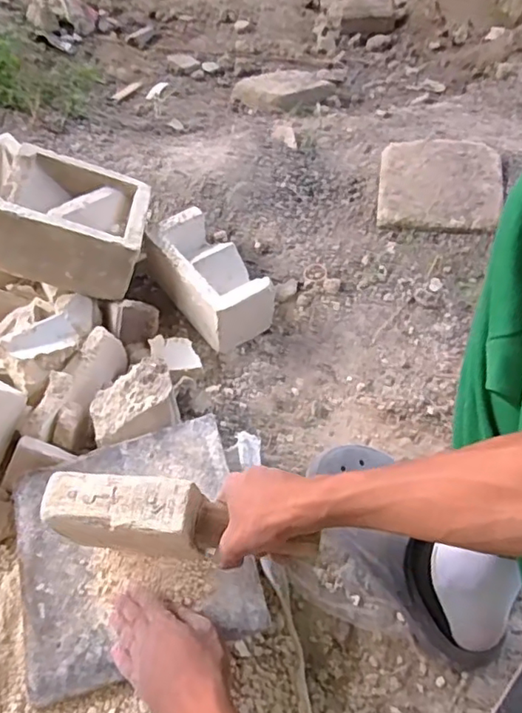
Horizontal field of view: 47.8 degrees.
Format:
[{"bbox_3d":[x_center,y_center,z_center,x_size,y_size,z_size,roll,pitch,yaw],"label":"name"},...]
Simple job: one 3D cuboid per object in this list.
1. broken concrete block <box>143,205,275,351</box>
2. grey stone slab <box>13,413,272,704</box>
[{"bbox_3d":[-0.079,-0.119,0.896,0.113,0.110,0.199,-35,63,-22],"label":"broken concrete block"},{"bbox_3d":[-0.137,0.200,0.632,0.238,0.024,0.243,-15,55,-9],"label":"grey stone slab"}]

